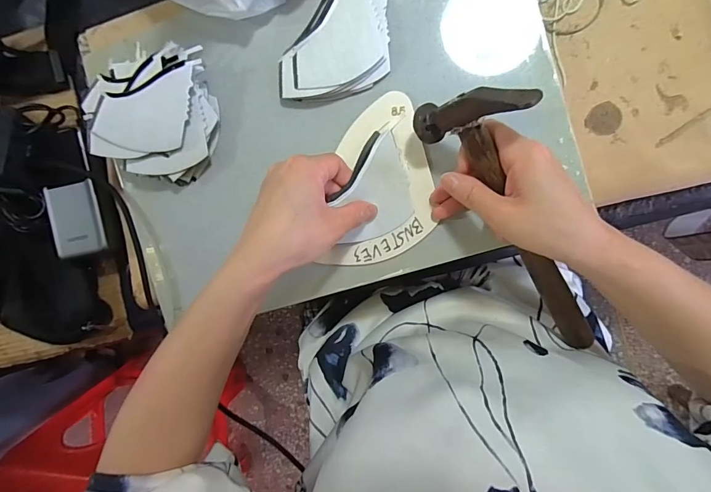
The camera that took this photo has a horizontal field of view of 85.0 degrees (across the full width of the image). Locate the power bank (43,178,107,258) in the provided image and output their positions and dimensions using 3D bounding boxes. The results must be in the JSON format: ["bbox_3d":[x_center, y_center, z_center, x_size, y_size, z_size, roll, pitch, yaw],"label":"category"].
[{"bbox_3d":[-0.277,-0.026,0.384,0.049,0.009,0.069,-13,90,8],"label":"power bank"}]

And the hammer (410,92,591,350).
[{"bbox_3d":[0.139,-0.014,0.294,0.238,0.081,0.028,54,54,-14],"label":"hammer"}]

